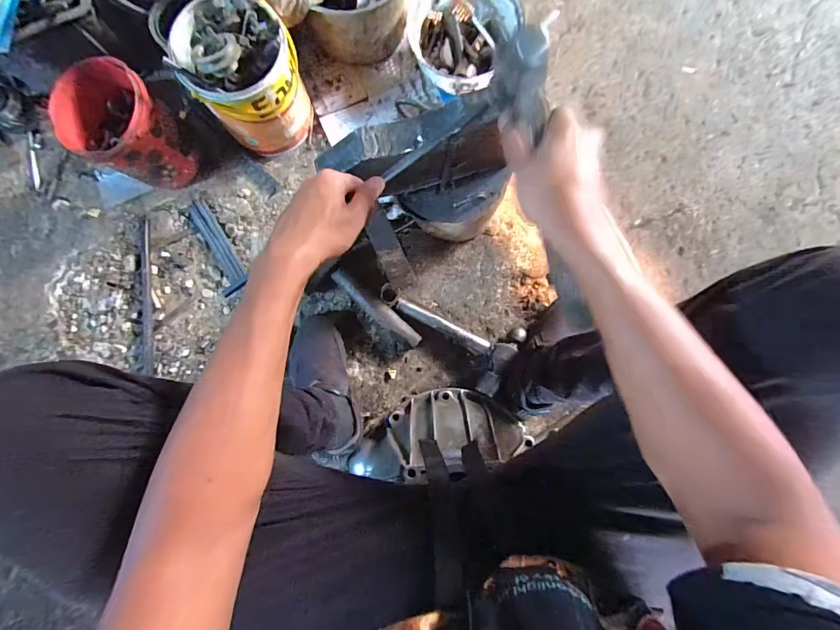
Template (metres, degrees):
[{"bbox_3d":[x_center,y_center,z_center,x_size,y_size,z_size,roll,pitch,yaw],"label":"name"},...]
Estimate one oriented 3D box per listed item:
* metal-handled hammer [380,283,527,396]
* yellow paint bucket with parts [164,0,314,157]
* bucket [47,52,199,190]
[{"bbox_3d":[0.043,0.038,0.720,0.275,0.049,0.136,24,83,3],"label":"metal-handled hammer"},{"bbox_3d":[-0.301,-0.415,0.680,0.177,0.213,0.170,0,82,0],"label":"yellow paint bucket with parts"},{"bbox_3d":[-0.515,-0.321,0.688,0.157,0.172,0.150,0,83,1],"label":"bucket"}]

